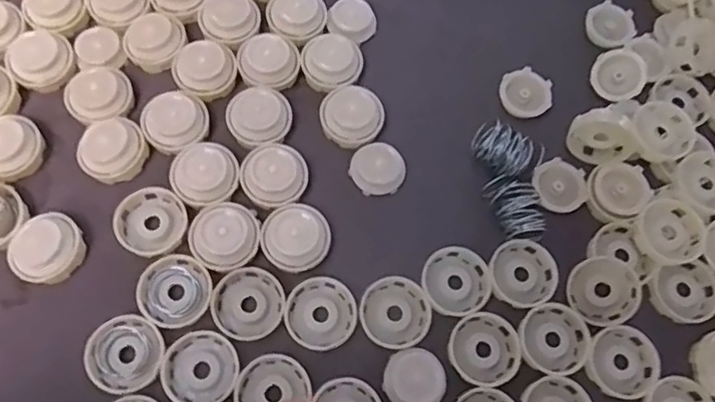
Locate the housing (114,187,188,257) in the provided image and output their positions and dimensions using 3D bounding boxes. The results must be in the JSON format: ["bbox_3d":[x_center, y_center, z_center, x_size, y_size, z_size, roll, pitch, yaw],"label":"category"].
[{"bbox_3d":[-0.187,0.019,0.544,0.057,0.014,0.062,1,67,-2],"label":"housing"}]

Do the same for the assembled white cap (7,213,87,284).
[{"bbox_3d":[-0.273,0.042,0.526,0.055,0.022,0.062,36,75,7],"label":"assembled white cap"}]

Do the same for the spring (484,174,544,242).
[{"bbox_3d":[0.147,0.007,0.561,0.039,0.033,0.059,-12,75,-7],"label":"spring"}]

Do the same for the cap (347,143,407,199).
[{"bbox_3d":[0.018,-0.032,0.577,0.045,0.024,0.050,-34,79,-12],"label":"cap"}]

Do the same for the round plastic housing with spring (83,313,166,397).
[{"bbox_3d":[-0.195,0.128,0.501,0.060,0.014,0.058,1,74,-3],"label":"round plastic housing with spring"}]

